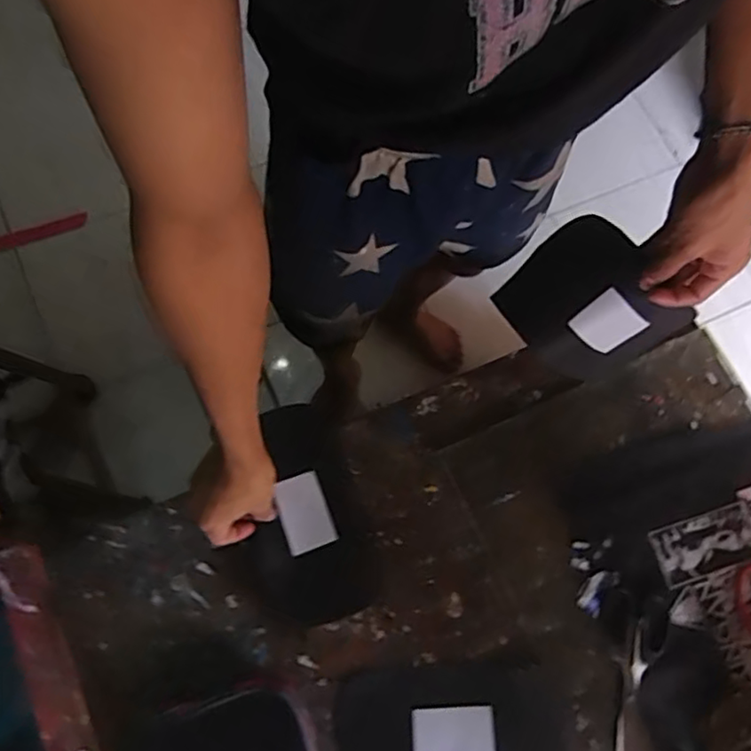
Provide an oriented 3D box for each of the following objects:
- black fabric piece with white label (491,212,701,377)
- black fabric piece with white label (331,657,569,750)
[{"bbox_3d":[0.201,-0.062,0.576,0.143,0.034,0.124,44,115,-9],"label":"black fabric piece with white label"},{"bbox_3d":[0.077,0.366,0.626,0.232,0.006,0.128,-2,75,-6],"label":"black fabric piece with white label"}]

